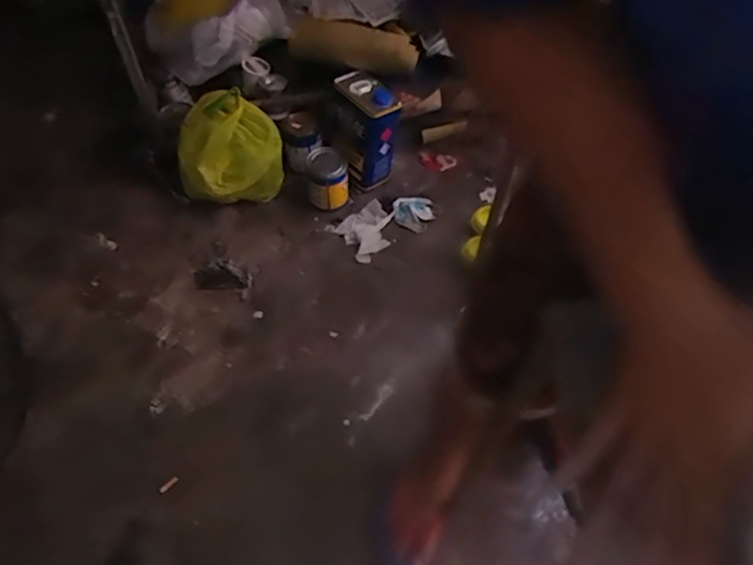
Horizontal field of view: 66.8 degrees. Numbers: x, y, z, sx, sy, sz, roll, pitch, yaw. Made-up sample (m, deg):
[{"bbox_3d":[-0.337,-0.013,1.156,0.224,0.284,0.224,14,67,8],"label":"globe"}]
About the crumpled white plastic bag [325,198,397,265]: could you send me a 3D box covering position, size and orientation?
[{"bbox_3d":[-0.019,-0.138,1.489,0.171,0.009,0.147,-37,64,-21],"label":"crumpled white plastic bag"}]

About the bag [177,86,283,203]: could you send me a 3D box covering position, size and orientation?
[{"bbox_3d":[-0.368,-0.331,1.451,0.232,0.218,0.207,13,57,9],"label":"bag"}]

